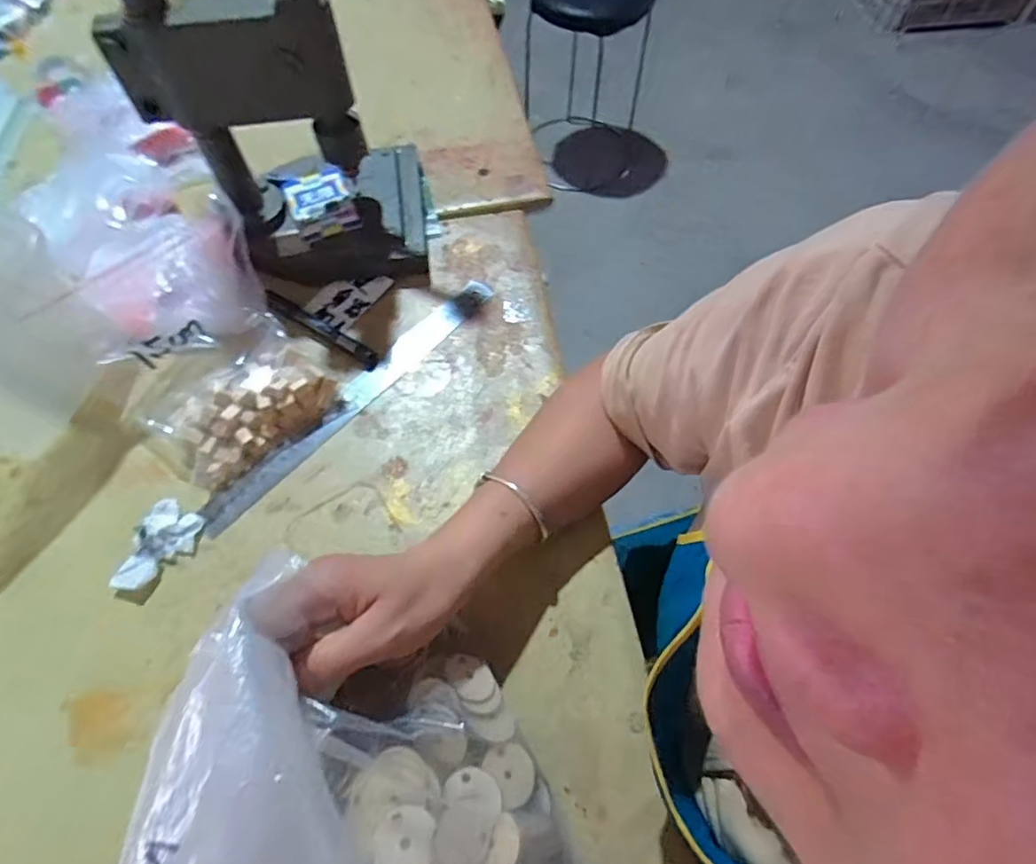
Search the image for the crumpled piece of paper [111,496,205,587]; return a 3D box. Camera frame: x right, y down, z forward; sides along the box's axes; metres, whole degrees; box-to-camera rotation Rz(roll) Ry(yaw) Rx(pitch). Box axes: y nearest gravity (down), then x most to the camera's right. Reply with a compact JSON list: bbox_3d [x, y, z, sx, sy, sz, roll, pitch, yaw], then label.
[{"bbox_3d":[-0.274,0.089,0.441,0.041,0.015,0.068,16,63,9],"label":"crumpled piece of paper"}]

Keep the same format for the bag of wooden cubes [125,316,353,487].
[{"bbox_3d":[-0.245,-0.040,0.493,0.135,0.039,0.161,41,69,20],"label":"bag of wooden cubes"}]

